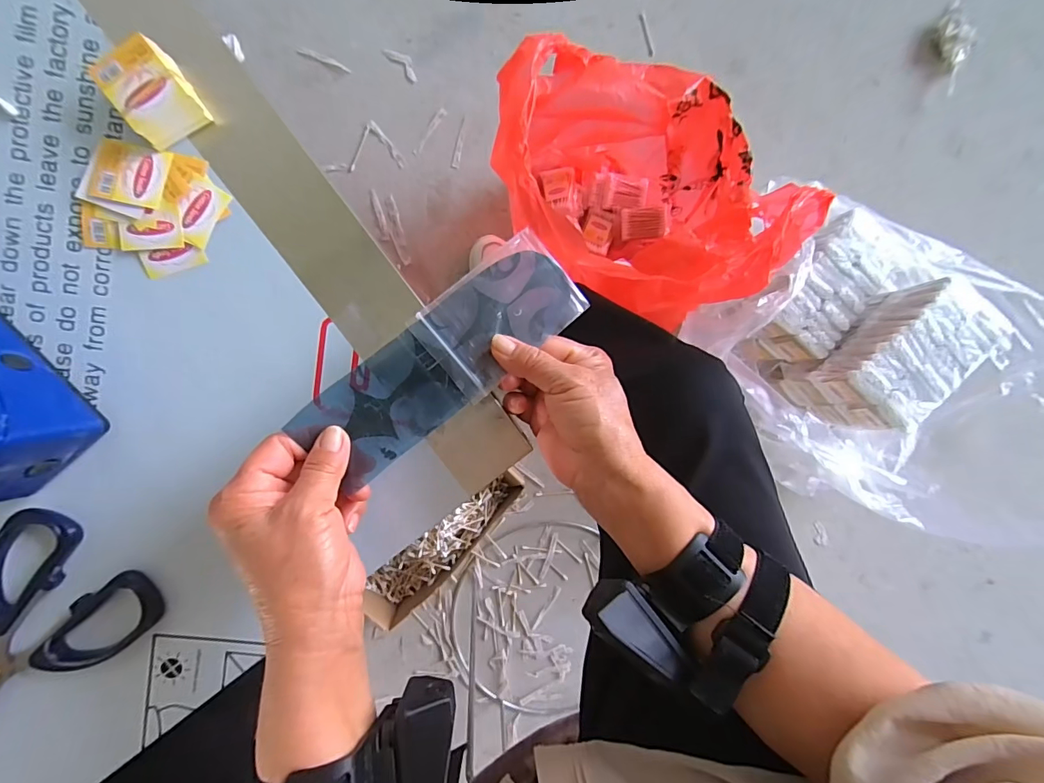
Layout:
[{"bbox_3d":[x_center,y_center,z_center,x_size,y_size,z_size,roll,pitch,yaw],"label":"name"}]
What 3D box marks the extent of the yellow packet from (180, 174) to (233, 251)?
[{"bbox_3d":[-0.213,-0.118,0.297,0.026,0.004,0.041,29,91,-6],"label":"yellow packet"}]

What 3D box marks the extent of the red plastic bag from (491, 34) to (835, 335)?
[{"bbox_3d":[0.158,-0.262,0.639,0.397,0.304,0.273,15,92,-6],"label":"red plastic bag"}]

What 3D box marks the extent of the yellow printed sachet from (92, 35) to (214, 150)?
[{"bbox_3d":[-0.229,-0.185,0.282,0.043,0.024,0.045,-34,95,-2],"label":"yellow printed sachet"}]

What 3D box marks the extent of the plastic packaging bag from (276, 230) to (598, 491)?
[{"bbox_3d":[-0.047,-0.021,0.288,0.190,0.010,0.063,-41,96,-7],"label":"plastic packaging bag"}]

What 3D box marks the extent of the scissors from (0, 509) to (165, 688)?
[{"bbox_3d":[-0.338,0.172,0.297,0.109,0.018,0.174,43,89,-6],"label":"scissors"}]

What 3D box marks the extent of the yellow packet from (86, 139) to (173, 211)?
[{"bbox_3d":[-0.253,-0.140,0.290,0.045,0.004,0.040,13,92,-5],"label":"yellow packet"}]

